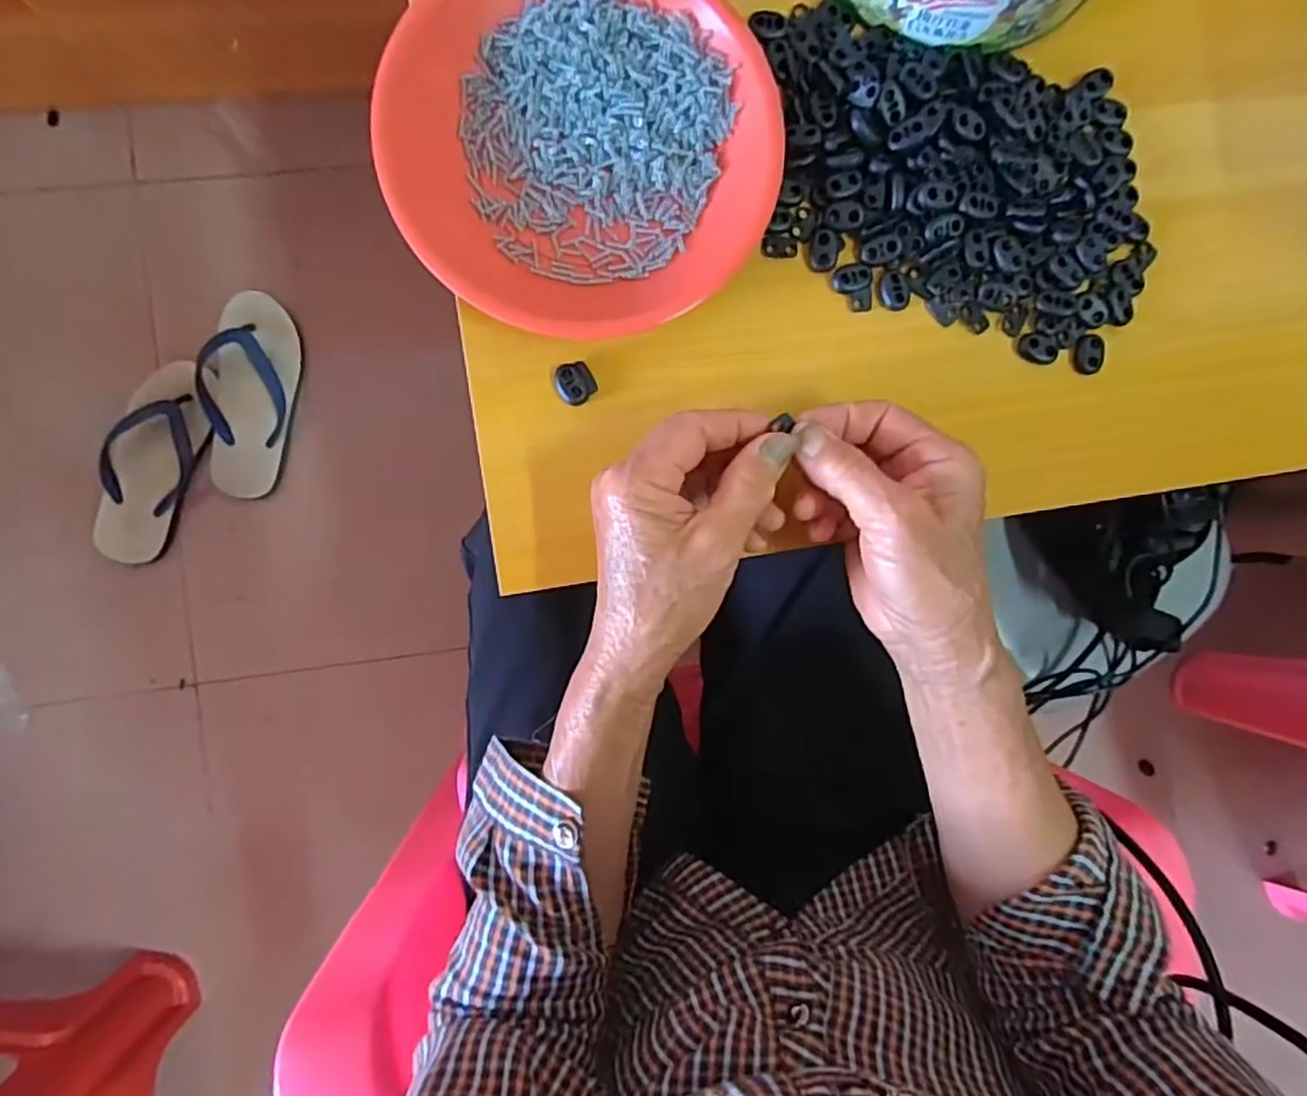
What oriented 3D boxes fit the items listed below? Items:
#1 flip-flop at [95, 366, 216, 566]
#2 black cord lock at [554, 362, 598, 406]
[{"bbox_3d":[-0.582,-0.099,0.795,0.099,0.049,0.232,24,87,-4],"label":"flip-flop"},{"bbox_3d":[-0.041,-0.086,0.358,0.020,0.004,0.021,-37,92,-5],"label":"black cord lock"}]

